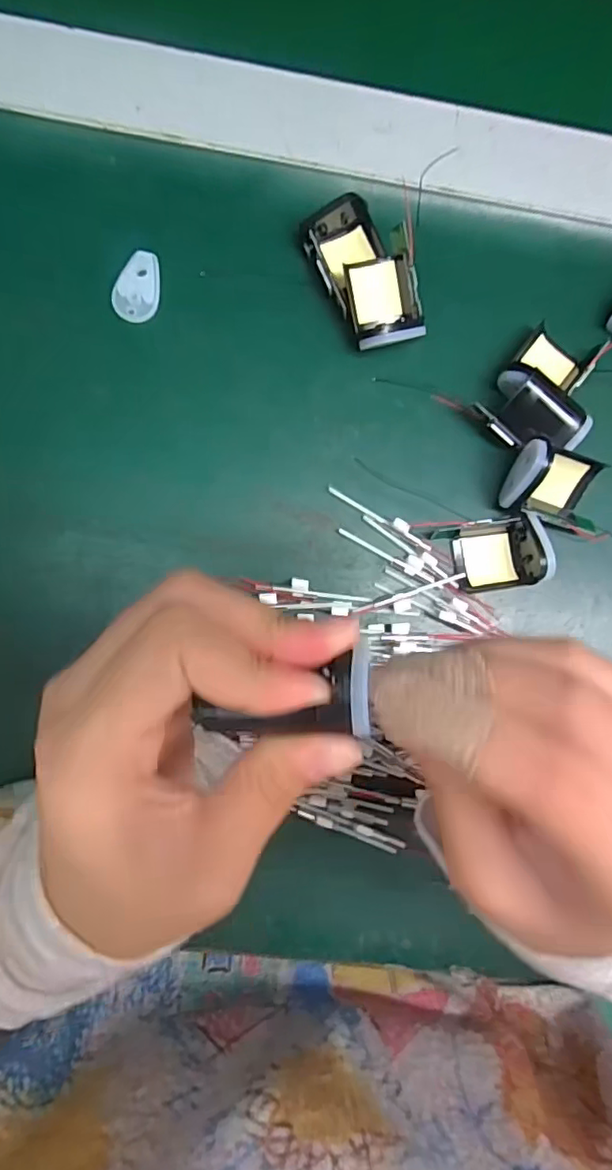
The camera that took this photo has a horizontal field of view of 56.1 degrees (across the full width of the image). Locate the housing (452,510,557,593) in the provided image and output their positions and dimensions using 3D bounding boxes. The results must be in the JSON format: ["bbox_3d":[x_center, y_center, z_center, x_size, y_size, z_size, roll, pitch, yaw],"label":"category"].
[{"bbox_3d":[0.098,-0.015,0.287,0.042,0.020,0.035,-10,89,-5],"label":"housing"}]

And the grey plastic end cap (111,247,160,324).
[{"bbox_3d":[-0.085,-0.151,0.289,0.022,0.004,0.036,4,87,-5],"label":"grey plastic end cap"}]

